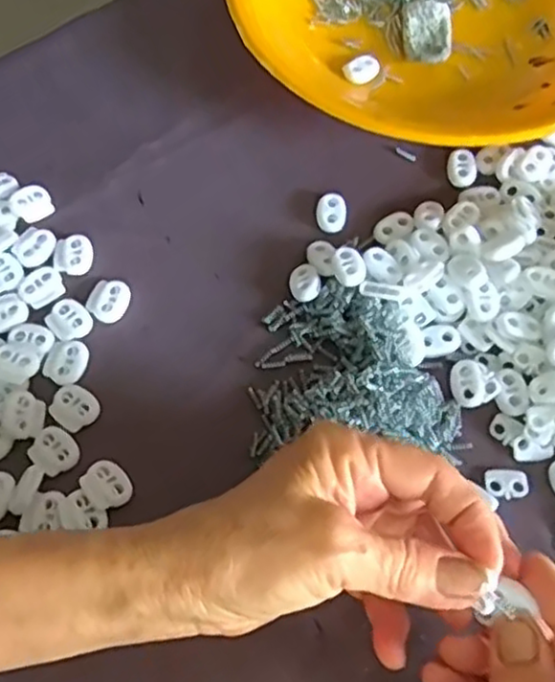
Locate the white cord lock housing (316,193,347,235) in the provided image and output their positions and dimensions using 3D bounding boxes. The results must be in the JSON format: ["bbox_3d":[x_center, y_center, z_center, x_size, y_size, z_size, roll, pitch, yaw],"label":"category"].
[{"bbox_3d":[0.029,-0.067,0.365,0.016,0.005,0.021,11,67,4],"label":"white cord lock housing"}]

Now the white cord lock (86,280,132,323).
[{"bbox_3d":[-0.084,-0.020,0.345,0.020,0.006,0.022,16,67,6],"label":"white cord lock"}]

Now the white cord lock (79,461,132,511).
[{"bbox_3d":[-0.075,0.064,0.304,0.018,0.005,0.022,-41,73,-16],"label":"white cord lock"}]

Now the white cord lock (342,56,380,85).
[{"bbox_3d":[0.048,-0.155,0.395,0.023,0.007,0.015,-30,70,-13],"label":"white cord lock"}]

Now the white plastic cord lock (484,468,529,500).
[{"bbox_3d":[0.102,0.063,0.307,0.019,0.004,0.013,-1,66,-1],"label":"white plastic cord lock"}]

